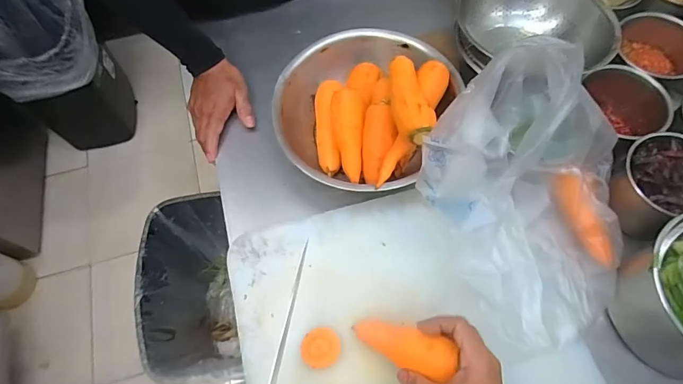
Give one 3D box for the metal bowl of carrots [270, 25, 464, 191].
[{"bbox_3d":[0.025,-0.124,0.588,0.230,0.117,0.240,0,65,1],"label":"metal bowl of carrots"}]

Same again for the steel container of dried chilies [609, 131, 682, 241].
[{"bbox_3d":[0.408,-0.006,0.538,0.132,0.088,0.112,-14,65,-6],"label":"steel container of dried chilies"}]

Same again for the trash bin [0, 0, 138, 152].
[{"bbox_3d":[-0.952,-0.420,1.418,0.322,0.475,0.407,-25,67,-10],"label":"trash bin"}]

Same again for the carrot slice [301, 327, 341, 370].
[{"bbox_3d":[-0.025,0.184,0.491,0.045,0.004,0.045,-2,65,0],"label":"carrot slice"}]

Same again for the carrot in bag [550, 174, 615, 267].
[{"bbox_3d":[0.309,0.033,0.526,0.030,0.032,0.123,-23,81,-9],"label":"carrot in bag"}]

